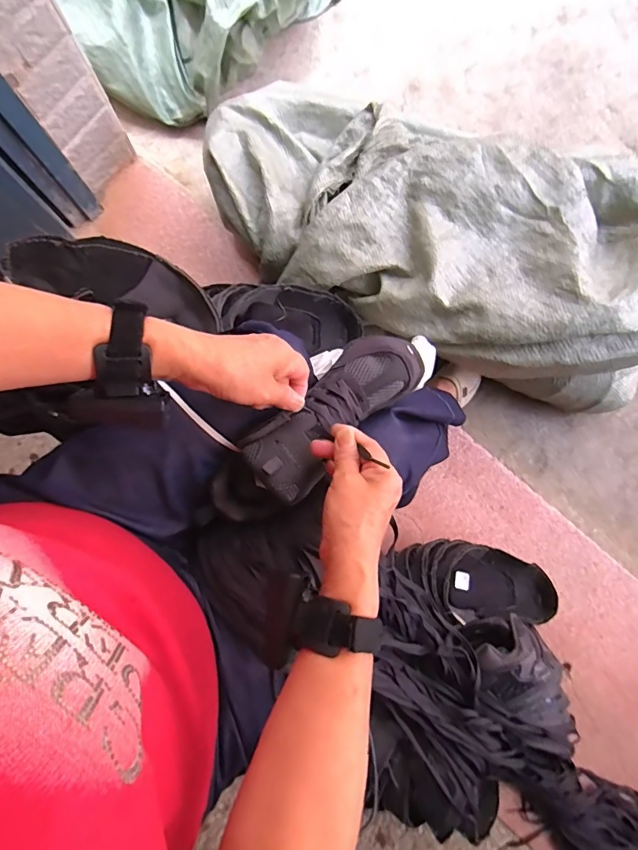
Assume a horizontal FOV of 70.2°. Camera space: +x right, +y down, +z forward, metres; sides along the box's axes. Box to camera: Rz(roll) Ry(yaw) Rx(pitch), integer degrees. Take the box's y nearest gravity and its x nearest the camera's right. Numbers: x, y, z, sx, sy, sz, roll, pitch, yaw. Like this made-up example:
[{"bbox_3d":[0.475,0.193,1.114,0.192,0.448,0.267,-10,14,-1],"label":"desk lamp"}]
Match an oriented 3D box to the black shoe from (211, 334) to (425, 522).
[{"bbox_3d":[-0.001,0.002,0.448,0.250,0.082,0.077,-40,82,-5],"label":"black shoe"}]

